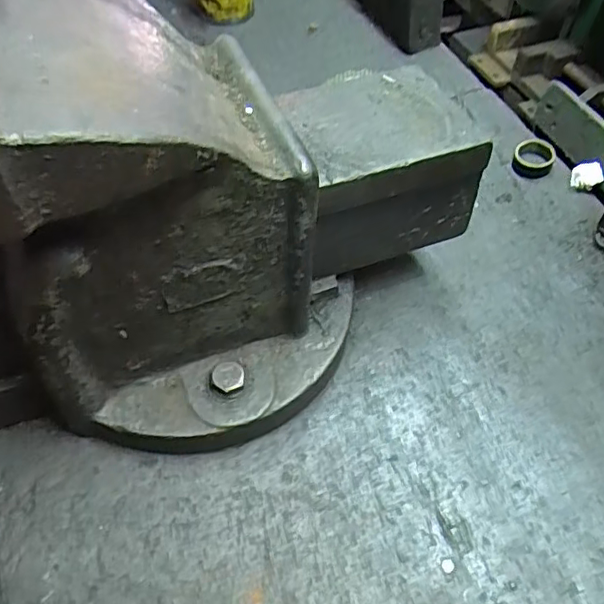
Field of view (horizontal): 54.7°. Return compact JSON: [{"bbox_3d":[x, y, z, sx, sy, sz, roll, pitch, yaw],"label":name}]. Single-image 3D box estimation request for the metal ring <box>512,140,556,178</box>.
[{"bbox_3d":[0.236,-0.145,0.597,0.039,0.023,0.043,25,57,16],"label":"metal ring"}]

